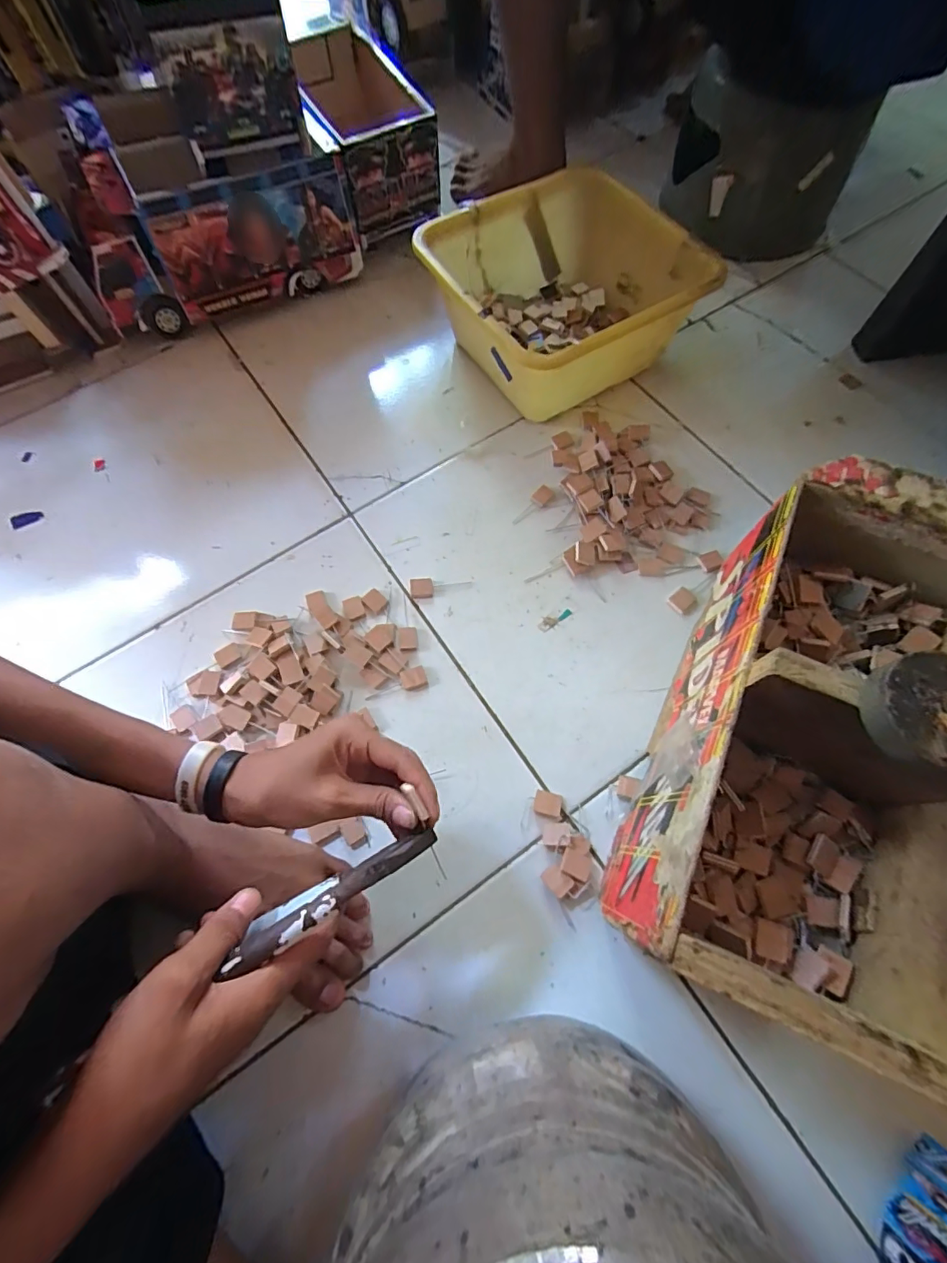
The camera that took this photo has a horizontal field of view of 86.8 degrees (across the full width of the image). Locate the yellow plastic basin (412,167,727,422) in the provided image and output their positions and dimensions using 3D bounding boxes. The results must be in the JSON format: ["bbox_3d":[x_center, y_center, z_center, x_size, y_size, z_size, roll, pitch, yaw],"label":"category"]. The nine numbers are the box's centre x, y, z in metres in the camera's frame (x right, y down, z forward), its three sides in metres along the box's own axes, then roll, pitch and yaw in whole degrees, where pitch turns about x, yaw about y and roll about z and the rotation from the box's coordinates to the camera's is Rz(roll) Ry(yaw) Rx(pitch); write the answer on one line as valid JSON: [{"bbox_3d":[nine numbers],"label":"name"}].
[{"bbox_3d":[0.096,-0.404,0.613,0.258,0.124,0.278,-31,71,-10],"label":"yellow plastic basin"}]

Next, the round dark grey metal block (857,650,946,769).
[{"bbox_3d":[0.240,0.042,0.259,0.064,0.018,0.061,-1,68,2],"label":"round dark grey metal block"}]

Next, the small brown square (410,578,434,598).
[{"bbox_3d":[-0.055,-0.046,0.536,0.025,0.006,0.022,-2,68,1],"label":"small brown square"}]

